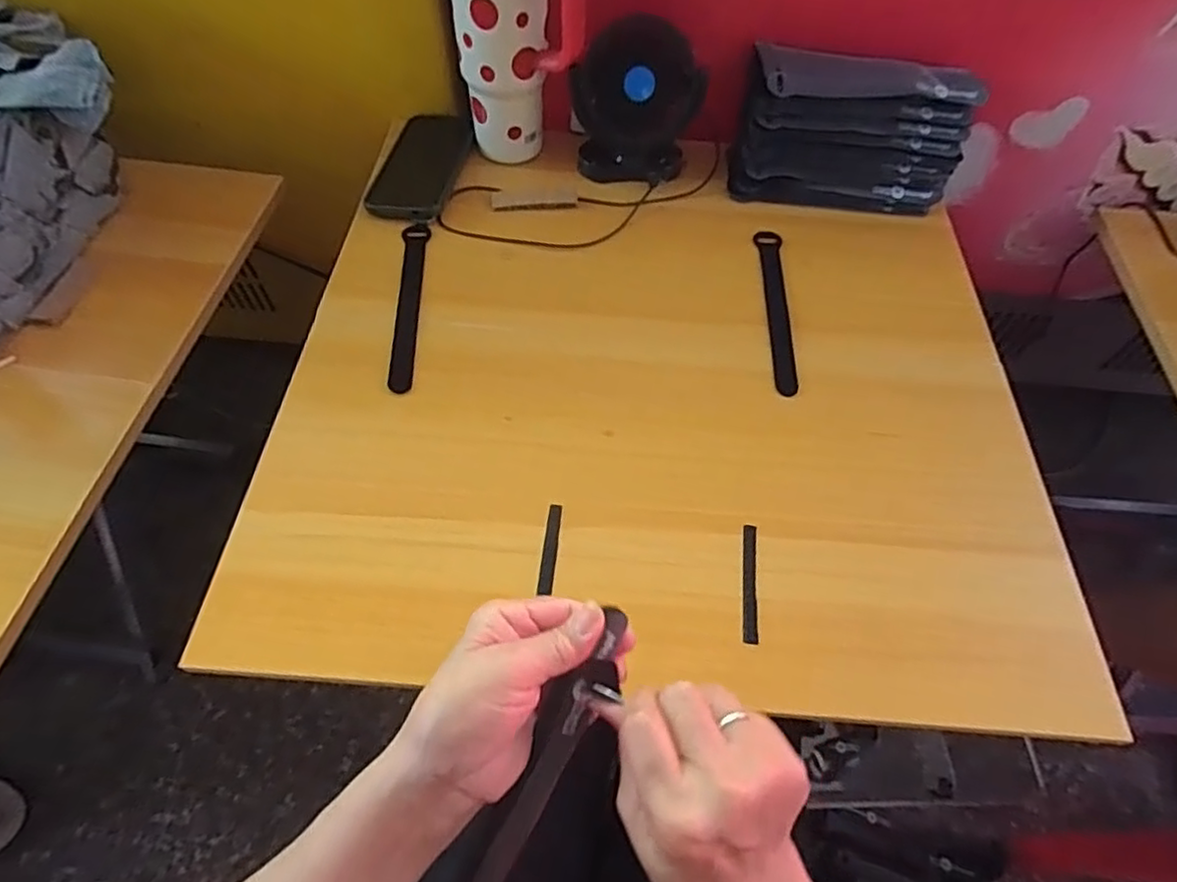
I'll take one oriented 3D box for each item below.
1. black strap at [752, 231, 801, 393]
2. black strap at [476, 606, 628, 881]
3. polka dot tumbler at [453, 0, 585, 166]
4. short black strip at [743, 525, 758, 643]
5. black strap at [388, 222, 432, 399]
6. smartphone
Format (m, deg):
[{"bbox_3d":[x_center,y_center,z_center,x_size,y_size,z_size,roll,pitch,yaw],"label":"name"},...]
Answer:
[{"bbox_3d":[0.168,-0.121,0.579,0.023,0.005,0.193,5,58,1],"label":"black strap"},{"bbox_3d":[-0.022,0.176,0.337,0.018,0.014,0.191,27,93,14],"label":"black strap"},{"bbox_3d":[-0.064,-0.359,0.591,0.081,0.212,0.102,-32,65,-20],"label":"polka dot tumbler"},{"bbox_3d":[0.111,0.097,0.445,0.010,0.004,0.083,7,58,2],"label":"short black strip"},{"bbox_3d":[-0.159,-0.123,0.571,0.022,0.005,0.195,-1,58,-3],"label":"black strap"},{"bbox_3d":[-0.170,-0.282,0.660,0.078,0.008,0.164,8,58,3],"label":"smartphone"}]

